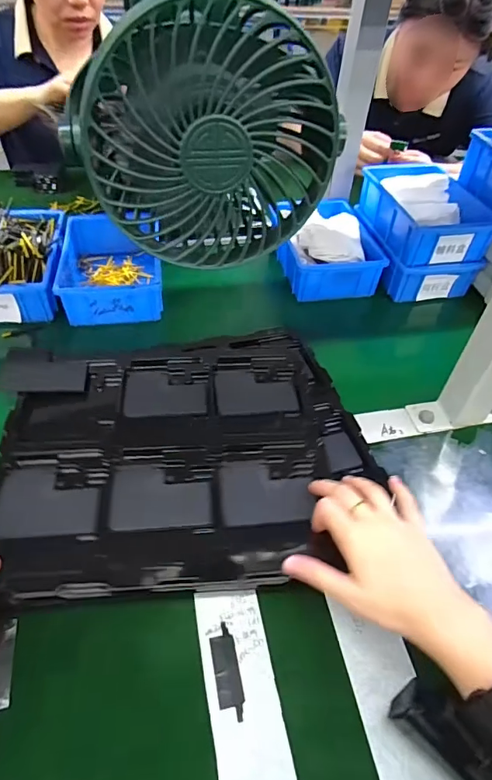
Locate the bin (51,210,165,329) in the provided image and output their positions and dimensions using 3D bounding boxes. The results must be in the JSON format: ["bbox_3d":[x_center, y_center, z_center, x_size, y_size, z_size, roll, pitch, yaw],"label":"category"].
[{"bbox_3d":[-0.189,-0.167,0.652,0.131,0.065,0.162,-4,47,-8],"label":"bin"}]

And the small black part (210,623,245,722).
[{"bbox_3d":[-0.015,0.215,0.349,0.020,0.004,0.063,-6,48,-10],"label":"small black part"}]

